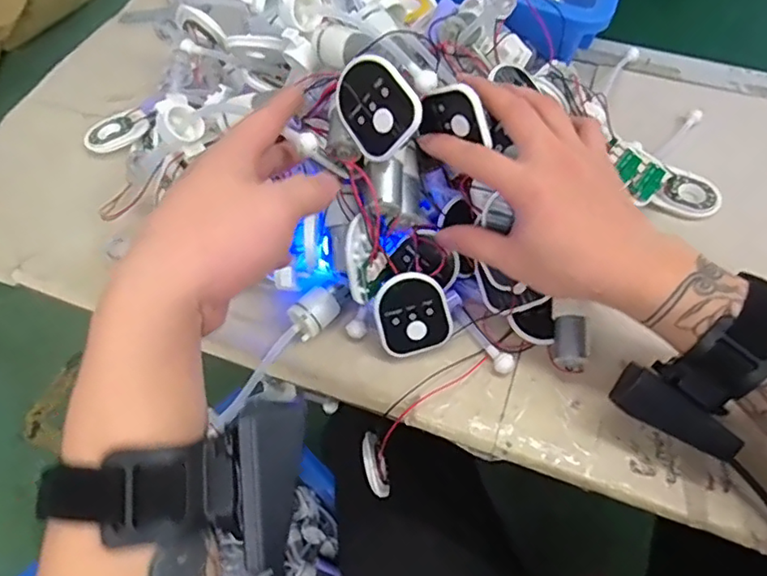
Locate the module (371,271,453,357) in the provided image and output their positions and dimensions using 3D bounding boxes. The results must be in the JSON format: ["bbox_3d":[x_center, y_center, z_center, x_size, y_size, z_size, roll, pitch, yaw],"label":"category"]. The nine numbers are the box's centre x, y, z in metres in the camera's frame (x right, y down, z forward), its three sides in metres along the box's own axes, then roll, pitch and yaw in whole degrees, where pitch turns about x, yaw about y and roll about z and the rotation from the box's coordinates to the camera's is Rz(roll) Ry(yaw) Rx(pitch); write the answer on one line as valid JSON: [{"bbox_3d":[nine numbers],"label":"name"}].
[{"bbox_3d":[0.020,0.019,0.392,0.050,0.059,0.005,-18,20,0],"label":"module"}]

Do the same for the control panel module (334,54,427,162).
[{"bbox_3d":[-0.004,-0.109,0.347,0.007,0.050,0.057,-26,81,-51],"label":"control panel module"}]

